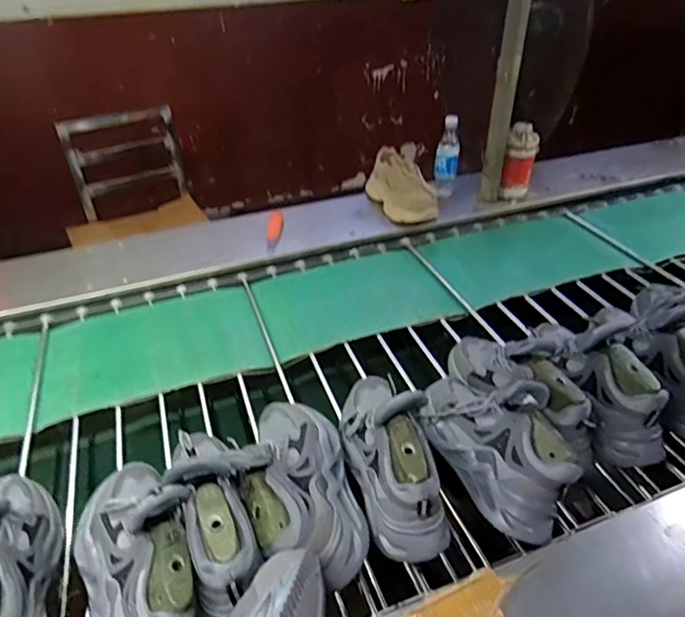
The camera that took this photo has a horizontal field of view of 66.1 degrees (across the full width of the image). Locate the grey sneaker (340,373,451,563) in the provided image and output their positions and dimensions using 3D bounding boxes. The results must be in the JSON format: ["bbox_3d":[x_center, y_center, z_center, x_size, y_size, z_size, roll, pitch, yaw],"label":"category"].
[{"bbox_3d":[0.064,0.185,0.720,0.094,0.154,0.261,-12,39,-13],"label":"grey sneaker"}]

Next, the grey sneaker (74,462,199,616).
[{"bbox_3d":[-0.238,0.285,0.610,0.143,0.125,0.263,-19,41,-21],"label":"grey sneaker"}]

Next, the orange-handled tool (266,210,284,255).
[{"bbox_3d":[-0.174,-0.192,1.336,0.043,0.031,0.139,1,63,6],"label":"orange-handled tool"}]

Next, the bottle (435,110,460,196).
[{"bbox_3d":[0.284,-0.405,1.425,0.064,0.203,0.060,5,38,8],"label":"bottle"}]

